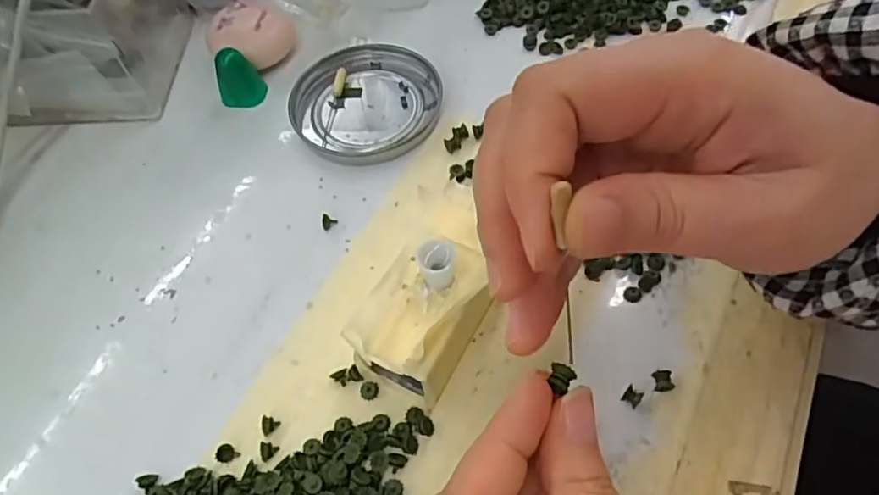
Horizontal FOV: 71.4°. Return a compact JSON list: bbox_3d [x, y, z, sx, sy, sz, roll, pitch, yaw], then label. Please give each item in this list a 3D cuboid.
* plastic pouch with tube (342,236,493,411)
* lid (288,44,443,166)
[{"bbox_3d":[-0.006,0.028,0.234,0.042,0.049,0.055,25,64,19],"label":"plastic pouch with tube"},{"bbox_3d":[-0.040,-0.078,0.326,0.073,0.010,0.078,-2,58,3],"label":"lid"}]

